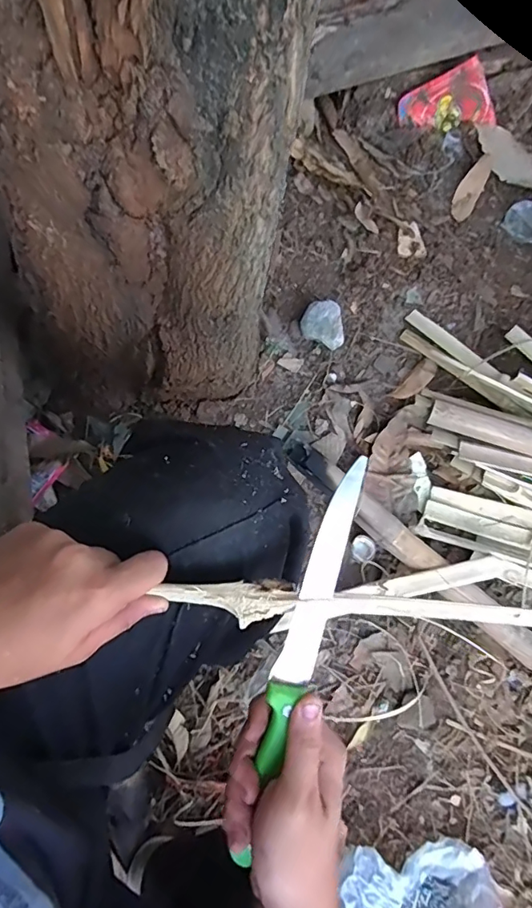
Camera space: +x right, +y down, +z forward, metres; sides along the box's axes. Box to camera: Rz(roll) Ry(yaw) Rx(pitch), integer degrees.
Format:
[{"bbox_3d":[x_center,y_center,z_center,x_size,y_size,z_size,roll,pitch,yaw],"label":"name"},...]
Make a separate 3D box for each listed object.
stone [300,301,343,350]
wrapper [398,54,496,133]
[{"bbox_3d":[0.095,-0.215,0.849,0.069,0.040,0.078,4,76,0],"label":"stone"},{"bbox_3d":[0.331,-0.647,0.929,0.163,0.024,0.103,-10,120,17],"label":"wrapper"}]

